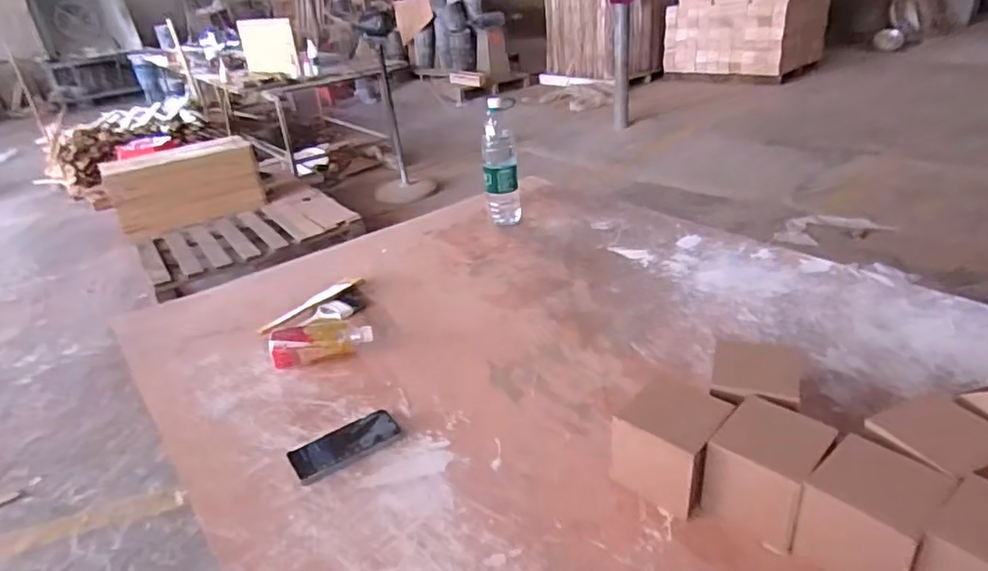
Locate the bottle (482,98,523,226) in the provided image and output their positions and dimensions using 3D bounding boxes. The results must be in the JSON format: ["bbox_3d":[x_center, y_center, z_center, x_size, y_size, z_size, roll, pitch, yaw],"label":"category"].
[{"bbox_3d":[0.018,-0.310,1.563,0.092,0.314,0.094,-6,27,-2],"label":"bottle"}]

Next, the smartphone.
[{"bbox_3d":[-0.222,0.232,0.902,0.157,0.012,0.077,-21,31,-29],"label":"smartphone"}]

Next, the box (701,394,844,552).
[{"bbox_3d":[0.331,0.218,0.732,0.109,0.098,0.126,19,35,39],"label":"box"}]

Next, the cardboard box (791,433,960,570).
[{"bbox_3d":[0.408,0.249,0.655,0.111,0.098,0.109,-26,33,-35],"label":"cardboard box"}]

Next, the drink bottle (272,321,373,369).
[{"bbox_3d":[-0.317,0.103,1.112,0.181,0.066,0.055,-13,28,-16],"label":"drink bottle"}]

